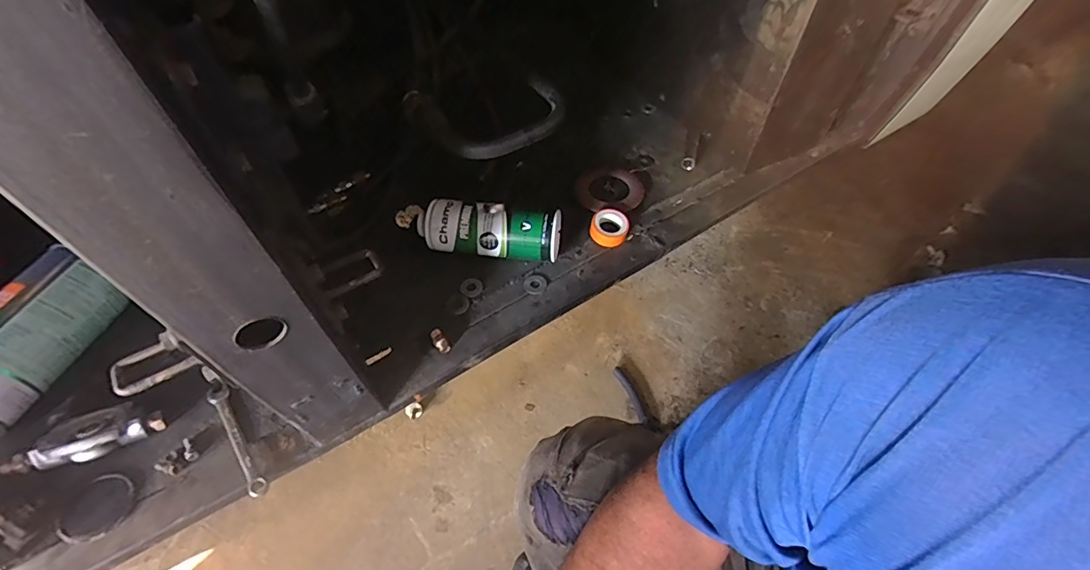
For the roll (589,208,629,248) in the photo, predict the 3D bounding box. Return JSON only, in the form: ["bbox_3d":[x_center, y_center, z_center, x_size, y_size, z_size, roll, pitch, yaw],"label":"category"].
[{"bbox_3d":[0.084,-0.075,0.632,0.047,0.027,0.044,1,54,-1],"label":"roll"}]

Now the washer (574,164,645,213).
[{"bbox_3d":[0.092,-0.135,0.679,0.093,0.013,0.093,-4,47,4],"label":"washer"}]

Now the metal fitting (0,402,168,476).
[{"bbox_3d":[-0.429,0.140,0.453,0.114,0.033,0.043,-21,57,-16],"label":"metal fitting"}]

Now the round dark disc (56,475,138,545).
[{"bbox_3d":[-0.405,0.203,0.439,0.052,0.006,0.058,39,62,24],"label":"round dark disc"}]

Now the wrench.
[{"bbox_3d":[-0.306,0.152,0.483,0.018,0.010,0.130,-32,60,-22],"label":"wrench"}]

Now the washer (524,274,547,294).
[{"bbox_3d":[-0.012,0.000,0.596,0.028,0.005,0.027,3,54,1],"label":"washer"}]

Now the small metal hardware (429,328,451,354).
[{"bbox_3d":[-0.118,0.062,0.544,0.014,0.011,0.030,-26,58,-18],"label":"small metal hardware"}]

